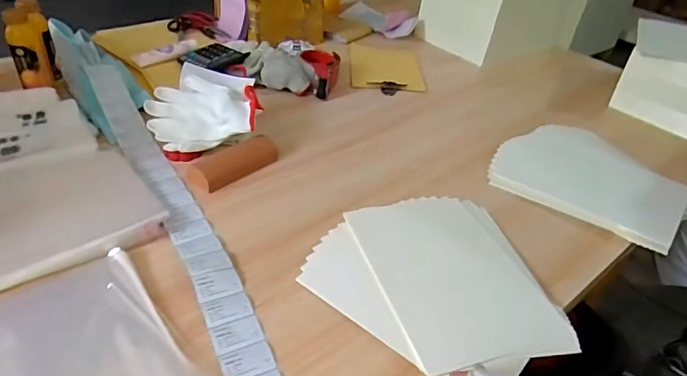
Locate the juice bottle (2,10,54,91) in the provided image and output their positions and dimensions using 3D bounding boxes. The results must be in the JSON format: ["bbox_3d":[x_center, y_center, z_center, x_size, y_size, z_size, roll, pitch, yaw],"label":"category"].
[{"bbox_3d":[-0.605,-0.267,0.930,0.054,0.126,0.046,-15,42,-26],"label":"juice bottle"}]

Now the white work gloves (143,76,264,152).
[{"bbox_3d":[-0.254,-0.133,0.886,0.193,0.090,0.112,-6,39,-15],"label":"white work gloves"}]

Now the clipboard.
[{"bbox_3d":[0.104,-0.301,1.226,0.171,0.021,0.251,3,37,-4],"label":"clipboard"}]

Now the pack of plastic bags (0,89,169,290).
[{"bbox_3d":[-0.499,-0.032,0.741,0.372,0.068,0.441,-19,44,-29],"label":"pack of plastic bags"}]

